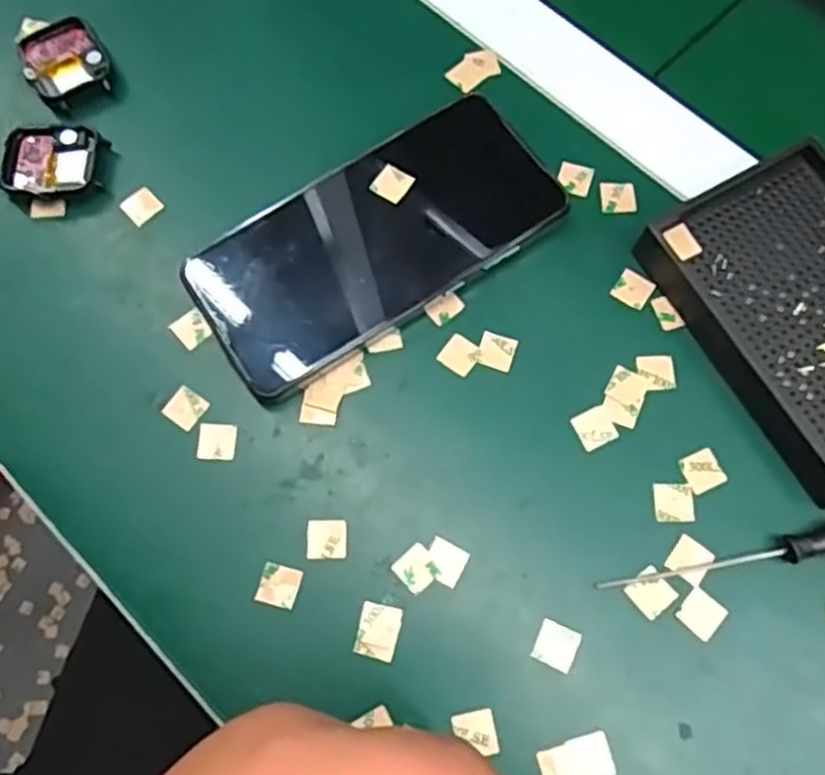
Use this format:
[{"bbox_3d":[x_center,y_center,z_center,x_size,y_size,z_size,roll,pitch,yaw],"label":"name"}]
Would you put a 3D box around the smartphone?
[{"bbox_3d":[-0.016,-0.065,0.333,0.161,0.007,0.076,-33,80,-8],"label":"smartphone"}]

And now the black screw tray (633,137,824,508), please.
[{"bbox_3d":[0.174,-0.032,0.322,0.093,0.023,0.135,-29,74,-10],"label":"black screw tray"}]

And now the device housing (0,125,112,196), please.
[{"bbox_3d":[-0.168,-0.106,0.352,0.045,0.010,0.037,4,71,0],"label":"device housing"}]

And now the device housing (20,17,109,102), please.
[{"bbox_3d":[-0.170,-0.159,0.369,0.038,0.012,0.038,-25,73,-9],"label":"device housing"}]

